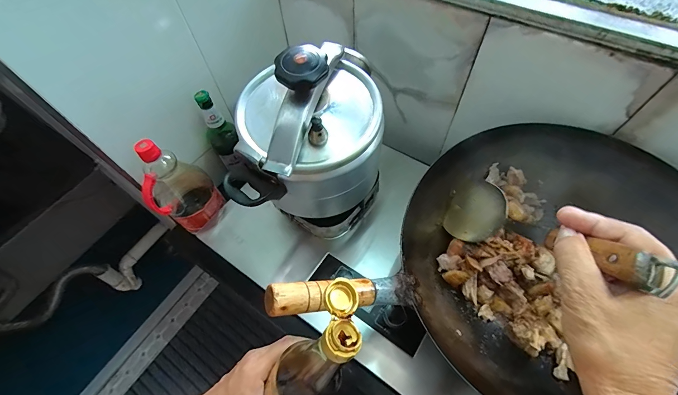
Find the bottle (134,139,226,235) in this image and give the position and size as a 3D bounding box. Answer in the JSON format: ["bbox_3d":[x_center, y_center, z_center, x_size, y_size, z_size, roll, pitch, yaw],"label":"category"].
[{"bbox_3d":[-0.327,-0.026,0.632,0.111,0.232,0.104,-33,63,-15],"label":"bottle"}]

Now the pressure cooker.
[{"bbox_3d":[-0.056,-0.093,0.553,0.248,0.323,0.214,-15,60,-5],"label":"pressure cooker"}]

